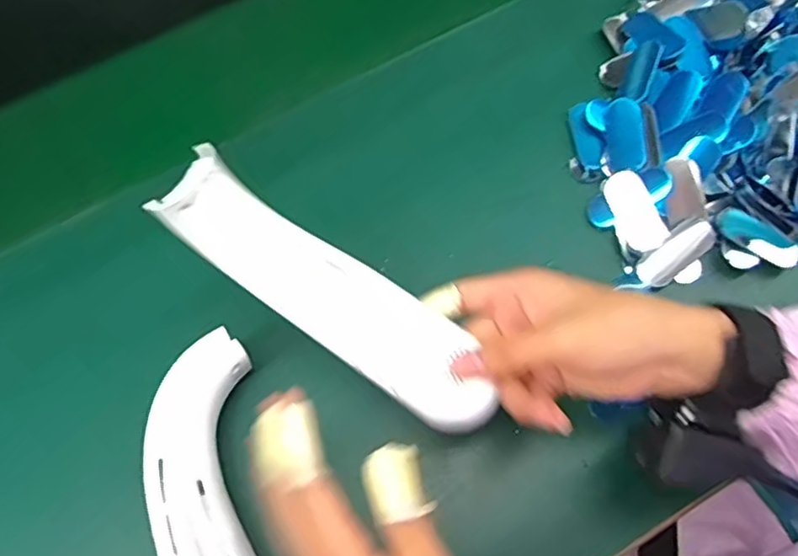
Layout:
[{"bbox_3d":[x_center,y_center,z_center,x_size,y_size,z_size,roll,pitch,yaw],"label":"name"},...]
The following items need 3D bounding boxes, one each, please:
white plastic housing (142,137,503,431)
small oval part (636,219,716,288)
[{"bbox_3d":[-0.033,0.010,0.350,0.196,0.040,0.051,37,75,-2],"label":"white plastic housing"},{"bbox_3d":[0.193,-0.016,0.446,0.056,0.016,0.022,-35,72,-10],"label":"small oval part"}]

